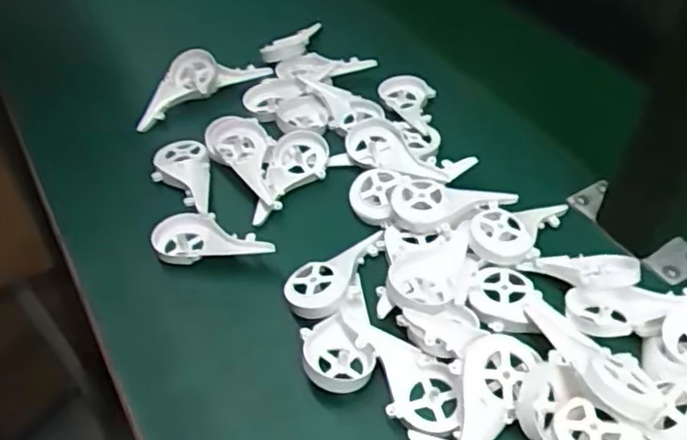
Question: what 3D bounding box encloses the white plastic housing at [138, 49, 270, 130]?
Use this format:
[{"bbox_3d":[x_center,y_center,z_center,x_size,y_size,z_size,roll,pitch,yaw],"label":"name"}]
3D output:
[{"bbox_3d":[-0.141,-0.132,0.603,0.128,0.023,0.057,-32,53,-24],"label":"white plastic housing"}]

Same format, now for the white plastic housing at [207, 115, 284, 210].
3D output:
[{"bbox_3d":[-0.080,-0.047,0.533,0.048,0.021,0.112,-18,49,-13],"label":"white plastic housing"}]

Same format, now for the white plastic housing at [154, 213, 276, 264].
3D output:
[{"bbox_3d":[-0.096,0.013,0.481,0.088,0.018,0.045,-2,47,1],"label":"white plastic housing"}]

